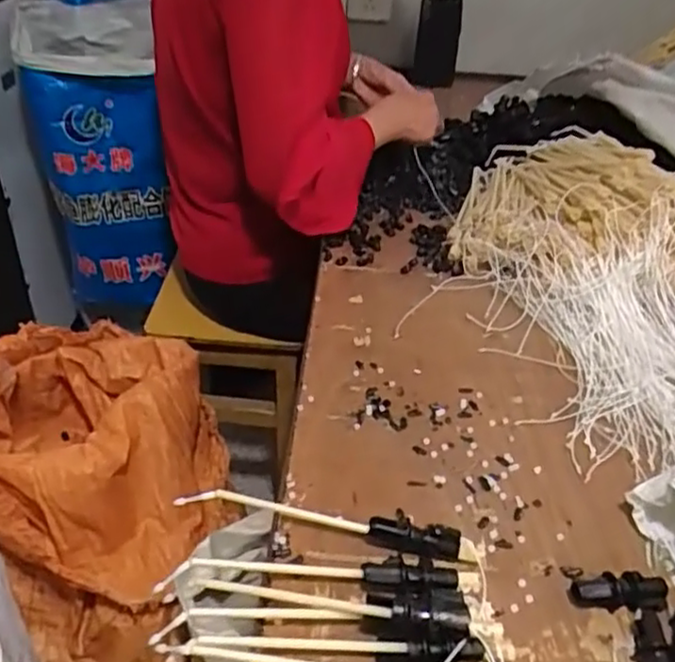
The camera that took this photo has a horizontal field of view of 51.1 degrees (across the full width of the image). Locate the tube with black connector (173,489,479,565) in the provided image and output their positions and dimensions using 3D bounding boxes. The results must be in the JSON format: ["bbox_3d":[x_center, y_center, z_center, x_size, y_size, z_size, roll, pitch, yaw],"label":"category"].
[{"bbox_3d":[-0.010,0.142,0.521,0.221,0.022,0.021,9,37,7],"label":"tube with black connector"}]

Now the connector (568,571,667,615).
[{"bbox_3d":[0.200,0.183,0.497,0.067,0.019,0.021,2,37,-2],"label":"connector"}]

